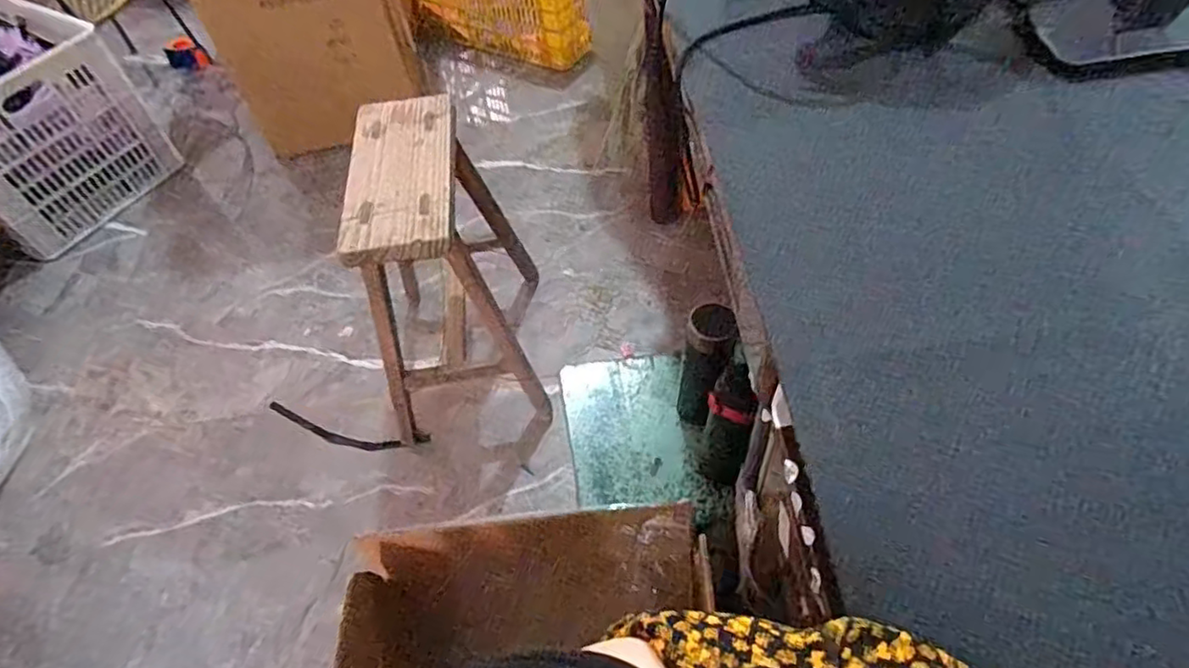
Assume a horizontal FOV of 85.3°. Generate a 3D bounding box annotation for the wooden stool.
[{"bbox_3d":[-0.266,-0.095,1.185,0.274,0.514,0.357,-10,52,-3],"label":"wooden stool"}]

